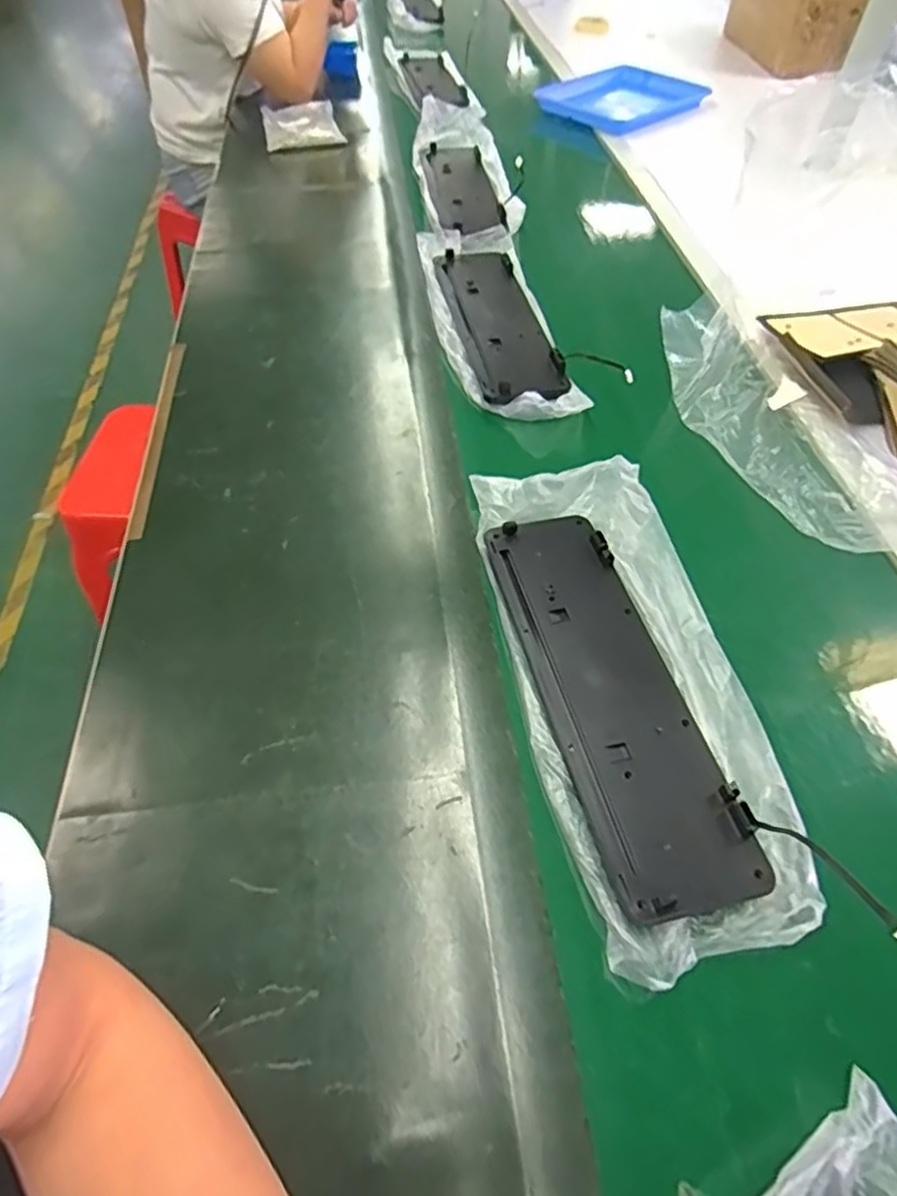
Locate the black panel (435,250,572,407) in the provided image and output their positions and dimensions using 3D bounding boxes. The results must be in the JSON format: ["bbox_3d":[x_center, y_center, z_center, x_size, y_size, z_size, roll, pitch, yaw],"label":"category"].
[{"bbox_3d":[0.065,-0.367,0.879,0.106,0.026,0.374,-8,53,-7],"label":"black panel"}]

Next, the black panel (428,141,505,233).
[{"bbox_3d":[0.021,-0.711,1.143,0.103,0.015,0.360,-6,53,-5],"label":"black panel"}]

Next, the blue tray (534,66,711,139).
[{"bbox_3d":[0.366,-1.077,1.443,0.335,0.049,0.244,-34,60,-23],"label":"blue tray"}]

